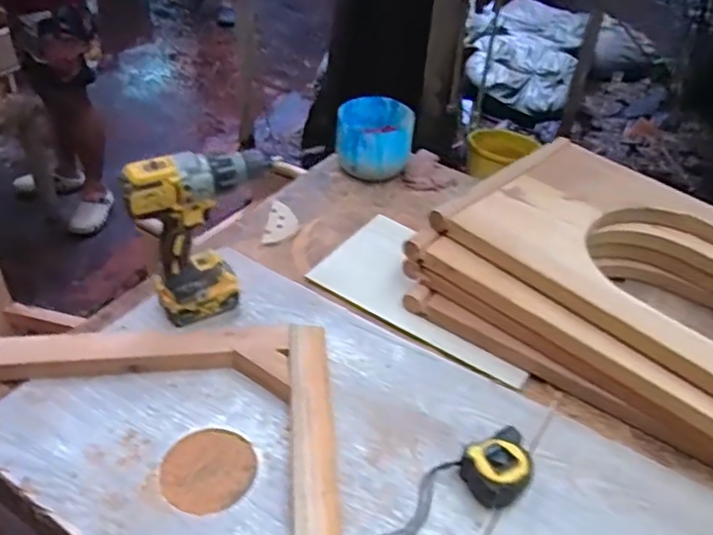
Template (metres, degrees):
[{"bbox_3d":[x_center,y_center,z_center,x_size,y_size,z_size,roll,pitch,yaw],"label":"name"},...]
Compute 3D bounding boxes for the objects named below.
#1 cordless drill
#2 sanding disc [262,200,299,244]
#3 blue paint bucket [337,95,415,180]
[{"bbox_3d":[-0.219,-0.046,0.931,0.209,0.247,0.075,-15,44,-24],"label":"cordless drill"},{"bbox_3d":[-0.135,-0.085,1.193,0.058,0.008,0.119,7,43,0],"label":"sanding disc"},{"bbox_3d":[0.036,-0.263,1.341,0.157,0.108,0.184,6,40,3],"label":"blue paint bucket"}]

